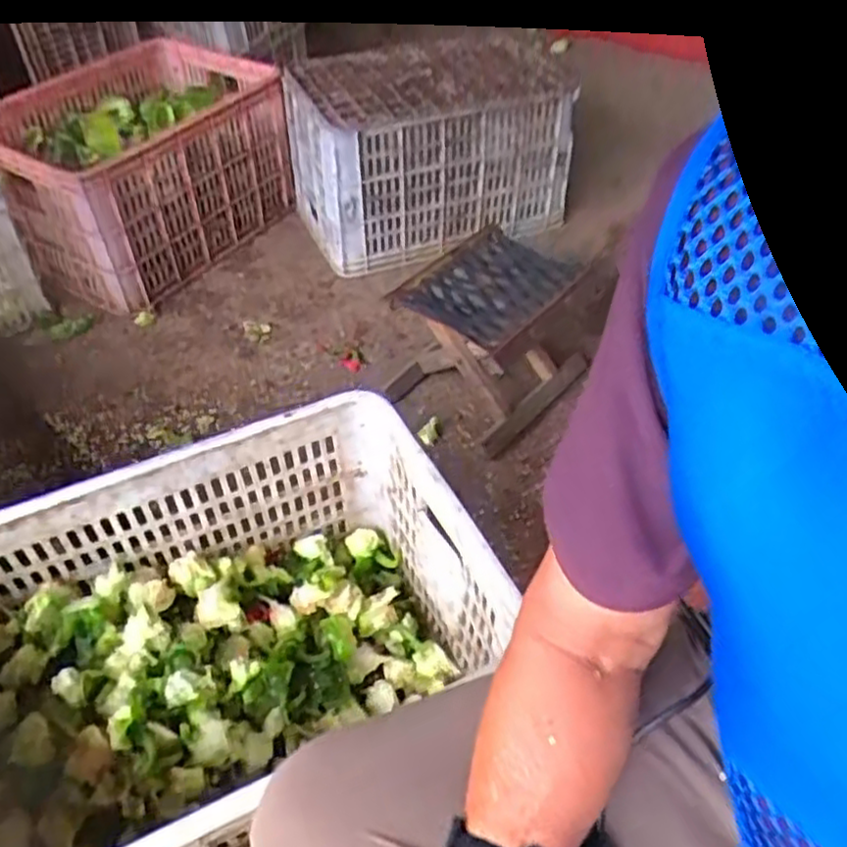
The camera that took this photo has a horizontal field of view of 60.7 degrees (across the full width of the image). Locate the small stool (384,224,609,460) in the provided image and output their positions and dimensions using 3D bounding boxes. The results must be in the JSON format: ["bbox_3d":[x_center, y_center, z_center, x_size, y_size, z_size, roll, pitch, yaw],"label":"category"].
[{"bbox_3d":[0.110,-0.141,1.143,0.211,0.222,0.274,32,55,26],"label":"small stool"}]

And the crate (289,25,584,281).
[{"bbox_3d":[-0.008,-0.556,1.443,0.487,0.280,0.336,-15,49,-16],"label":"crate"}]

